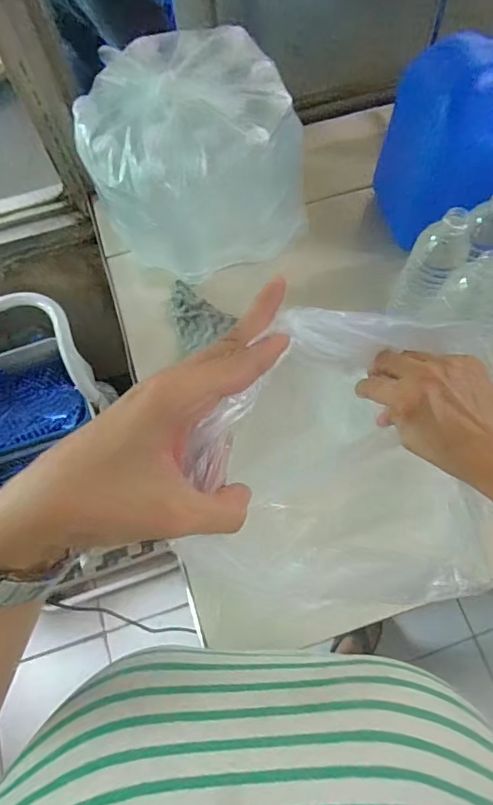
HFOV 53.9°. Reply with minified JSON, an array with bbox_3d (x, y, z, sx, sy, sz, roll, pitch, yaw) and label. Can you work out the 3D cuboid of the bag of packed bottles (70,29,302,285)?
[{"bbox_3d":[-0.071,-0.321,0.652,0.253,0.217,0.219,-39,72,-12],"label":"bag of packed bottles"}]

